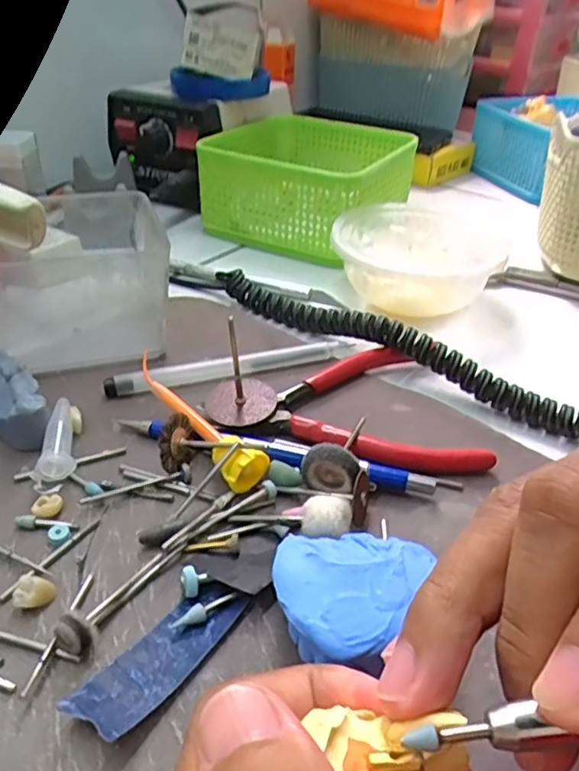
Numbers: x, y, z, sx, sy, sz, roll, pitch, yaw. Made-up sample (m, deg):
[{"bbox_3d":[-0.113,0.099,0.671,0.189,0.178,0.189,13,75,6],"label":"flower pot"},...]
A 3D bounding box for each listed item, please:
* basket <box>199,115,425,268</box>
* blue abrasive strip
[{"bbox_3d":[0.017,-0.158,0.464,0.132,0.064,0.135,19,40,22],"label":"basket"},{"bbox_3d":[-0.037,0.080,0.183,0.020,0.009,0.057,25,42,27],"label":"blue abrasive strip"}]

